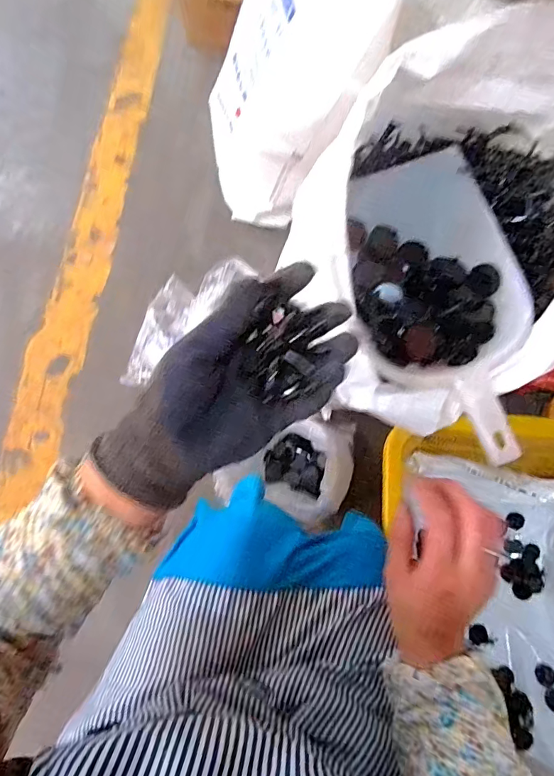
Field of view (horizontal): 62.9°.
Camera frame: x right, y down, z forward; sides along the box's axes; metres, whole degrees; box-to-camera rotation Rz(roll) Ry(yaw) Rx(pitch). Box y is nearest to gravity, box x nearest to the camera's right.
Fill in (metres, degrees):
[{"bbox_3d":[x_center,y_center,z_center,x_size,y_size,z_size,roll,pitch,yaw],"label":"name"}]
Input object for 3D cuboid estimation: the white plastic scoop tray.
[{"bbox_3d":[0.166,-0.090,0.469,0.157,0.057,0.335,-5,71,-2],"label":"white plastic scoop tray"}]

